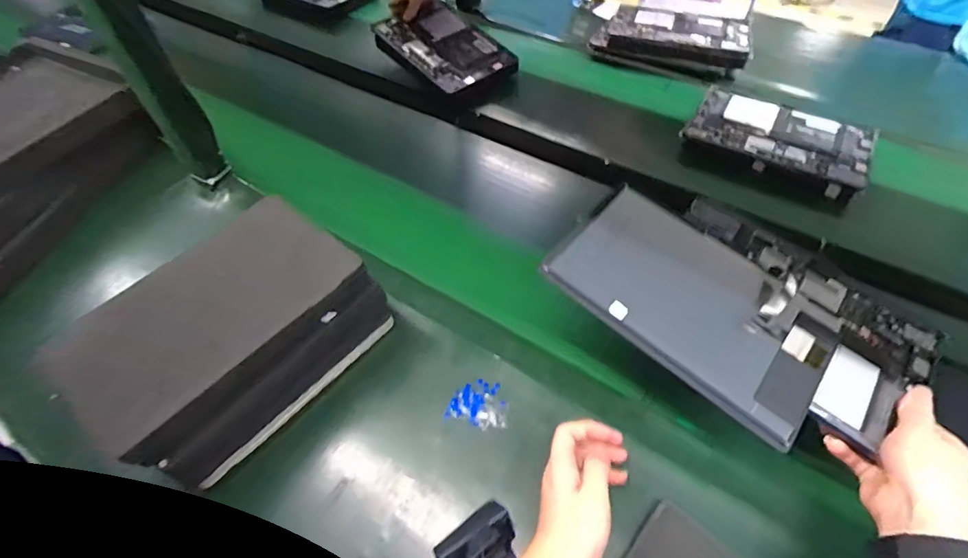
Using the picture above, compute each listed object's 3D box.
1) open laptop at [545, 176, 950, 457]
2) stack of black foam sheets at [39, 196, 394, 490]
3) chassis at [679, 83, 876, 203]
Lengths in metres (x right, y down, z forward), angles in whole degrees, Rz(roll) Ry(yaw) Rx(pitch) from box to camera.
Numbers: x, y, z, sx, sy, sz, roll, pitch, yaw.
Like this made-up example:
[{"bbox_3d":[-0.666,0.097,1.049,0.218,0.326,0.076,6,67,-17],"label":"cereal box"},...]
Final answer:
[{"bbox_3d":[0.240,0.022,0.451,0.311,0.017,0.210,37,60,17],"label":"open laptop"},{"bbox_3d":[-0.251,0.049,0.491,0.160,0.134,0.251,35,61,25],"label":"stack of black foam sheets"},{"bbox_3d":[0.458,-0.216,0.750,0.252,0.041,0.149,26,57,20],"label":"chassis"}]

